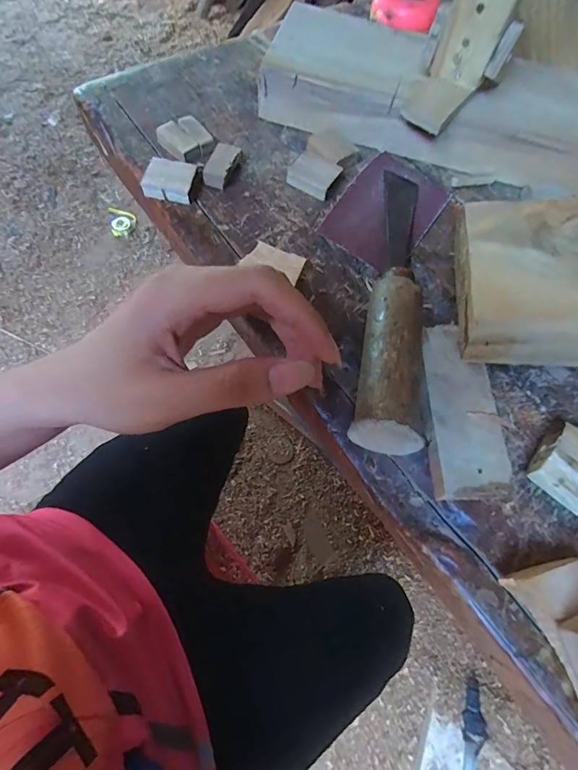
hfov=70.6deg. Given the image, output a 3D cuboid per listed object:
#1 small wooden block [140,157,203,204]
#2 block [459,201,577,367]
[{"bbox_3d":[-0.082,-0.145,0.290,0.037,0.013,0.031,11,65,0],"label":"small wooden block"},{"bbox_3d":[0.144,-0.061,0.234,0.088,0.033,0.094,2,66,14],"label":"block"}]

